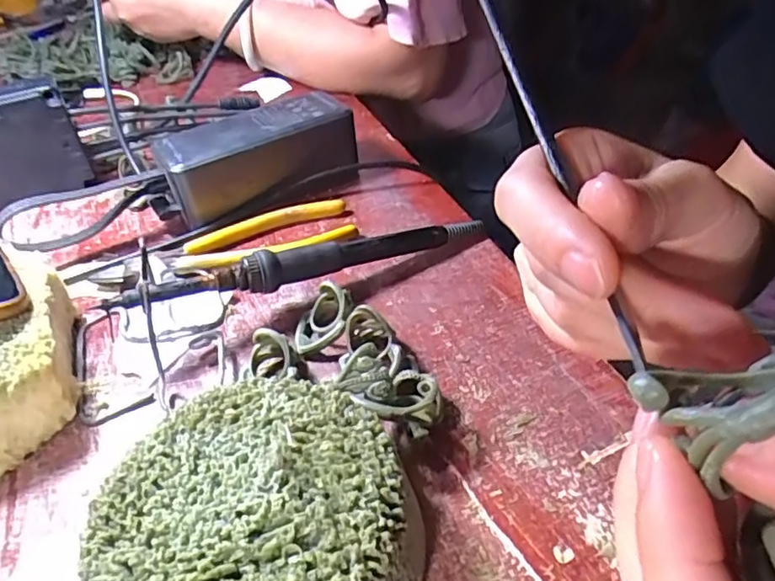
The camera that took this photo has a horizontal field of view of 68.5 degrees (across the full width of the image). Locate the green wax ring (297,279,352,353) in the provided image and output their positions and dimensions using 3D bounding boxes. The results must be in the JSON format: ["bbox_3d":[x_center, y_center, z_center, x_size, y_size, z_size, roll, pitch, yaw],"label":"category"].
[{"bbox_3d":[-0.032,0.014,0.288,0.029,0.023,0.031,-2,40,2],"label":"green wax ring"}]

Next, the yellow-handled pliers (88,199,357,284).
[{"bbox_3d":[-0.098,-0.028,0.351,0.154,0.011,0.045,-14,41,-11],"label":"yellow-handled pliers"}]

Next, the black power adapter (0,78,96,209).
[{"bbox_3d":[-0.263,-0.099,0.396,0.087,0.080,0.029,-22,43,-20],"label":"black power adapter"}]

